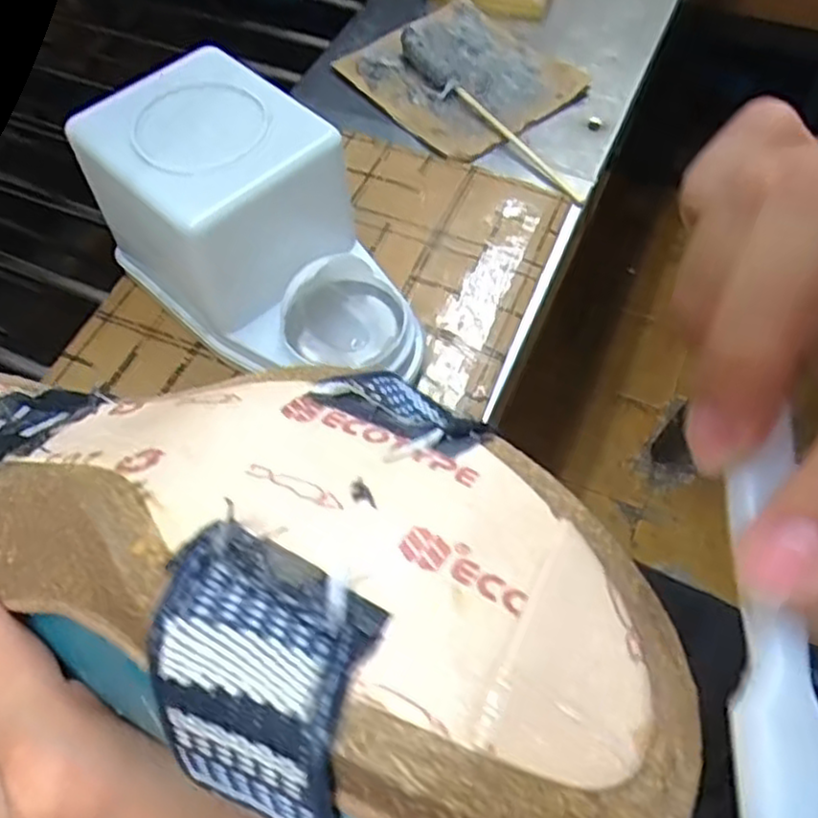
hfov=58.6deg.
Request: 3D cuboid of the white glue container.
[{"bbox_3d":[-0.074,-0.083,0.381,0.186,0.106,0.110,38,66,20],"label":"white glue container"}]

